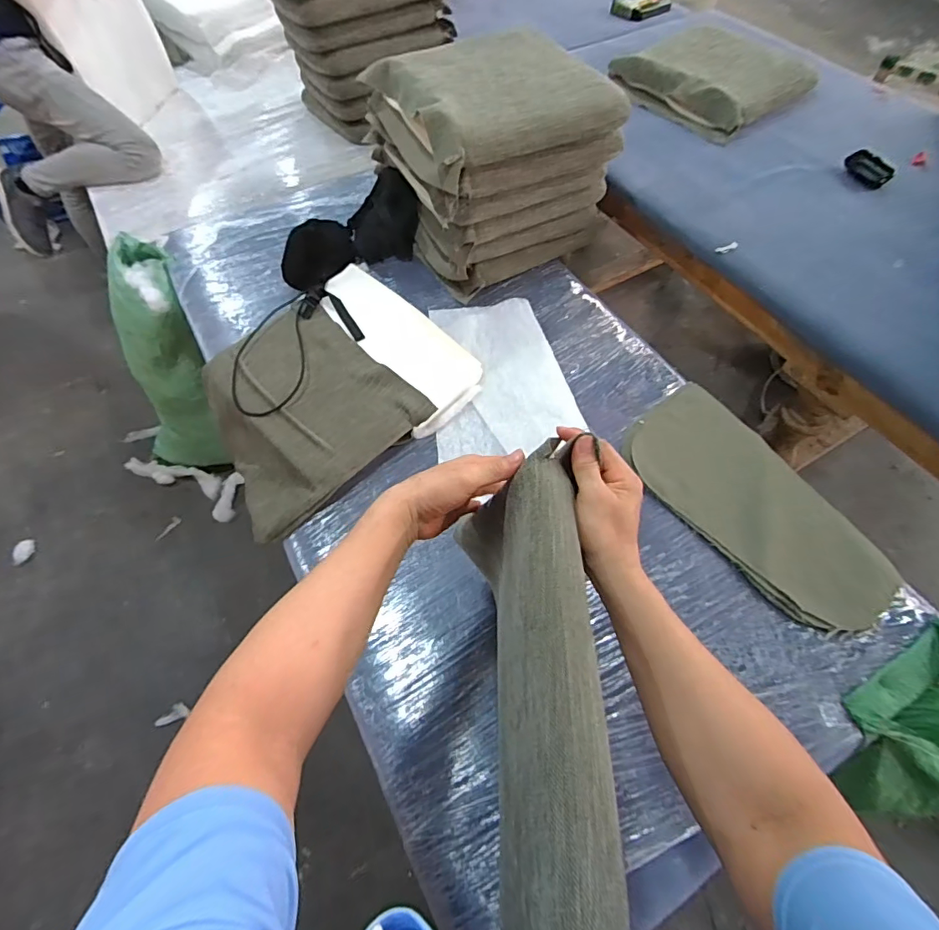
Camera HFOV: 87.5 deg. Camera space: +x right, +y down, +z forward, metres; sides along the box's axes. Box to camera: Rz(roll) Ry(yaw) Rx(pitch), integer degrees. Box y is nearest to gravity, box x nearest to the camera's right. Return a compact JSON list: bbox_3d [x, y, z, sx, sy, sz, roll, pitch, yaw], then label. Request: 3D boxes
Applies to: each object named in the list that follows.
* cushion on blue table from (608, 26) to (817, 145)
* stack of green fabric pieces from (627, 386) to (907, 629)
[{"bbox_3d":[0.717,-1.147,1.441,0.448,0.105,0.462,-32,64,-17],"label":"cushion on blue table"},{"bbox_3d":[0.506,0.063,0.887,0.253,0.024,0.494,-26,62,-14],"label":"stack of green fabric pieces"}]

